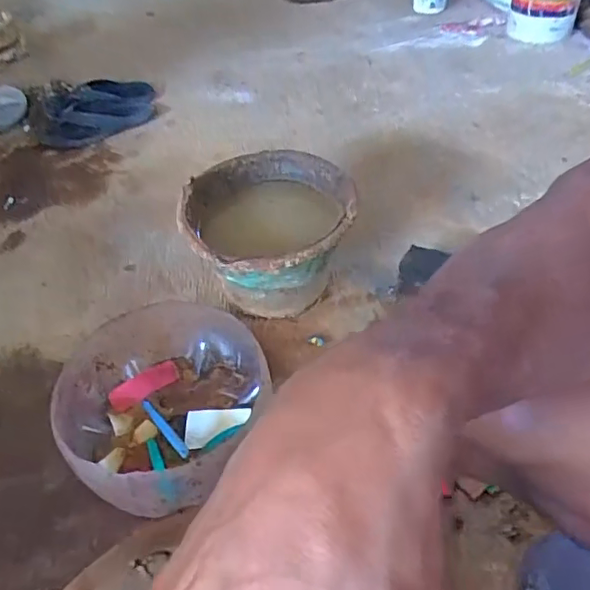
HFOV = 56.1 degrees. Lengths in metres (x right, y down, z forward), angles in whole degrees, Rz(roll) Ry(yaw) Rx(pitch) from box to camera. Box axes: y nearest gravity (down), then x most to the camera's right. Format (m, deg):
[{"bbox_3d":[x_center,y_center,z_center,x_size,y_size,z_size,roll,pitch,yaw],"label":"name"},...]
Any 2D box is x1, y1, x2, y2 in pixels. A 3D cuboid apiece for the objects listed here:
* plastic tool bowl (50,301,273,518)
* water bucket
[{"bbox_3d":[-0.174,0.141,0.683,0.224,0.140,0.241,-1,44,1],"label":"plastic tool bowl"},{"bbox_3d":[-0.039,-0.084,0.848,0.245,0.154,0.255,-4,46,1],"label":"water bucket"}]

